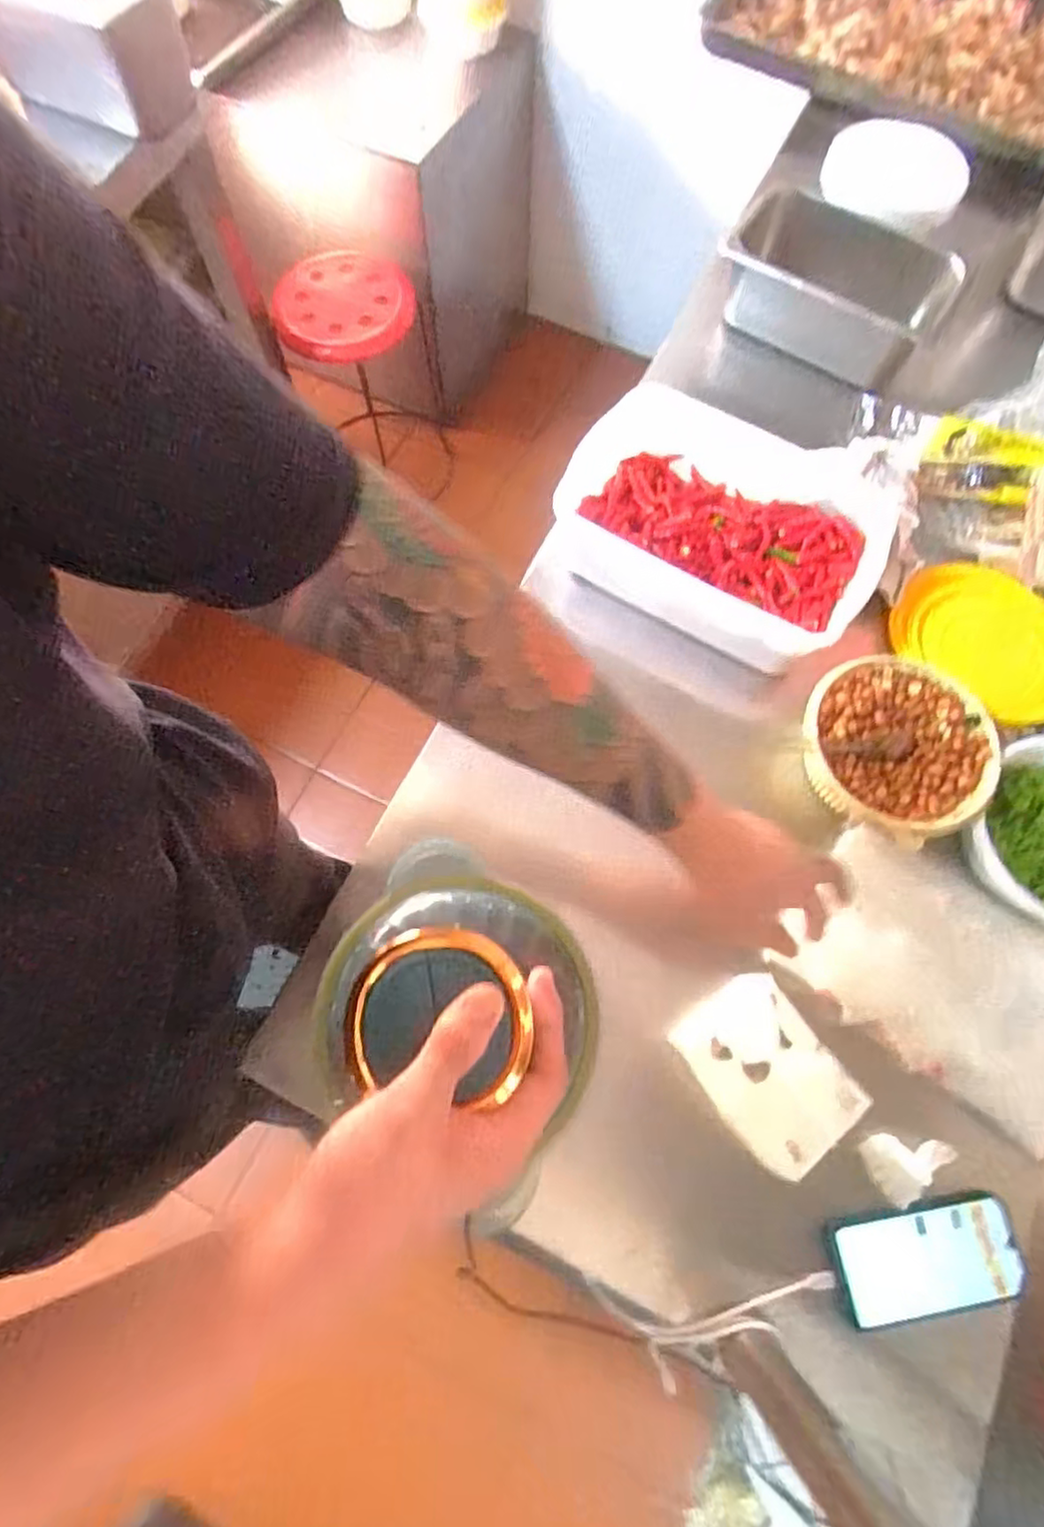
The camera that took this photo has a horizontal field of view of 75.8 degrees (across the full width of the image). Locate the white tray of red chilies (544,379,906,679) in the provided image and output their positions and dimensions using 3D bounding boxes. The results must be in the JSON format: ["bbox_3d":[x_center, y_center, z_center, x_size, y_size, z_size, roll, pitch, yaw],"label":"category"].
[{"bbox_3d":[0.207,-0.255,0.679,0.311,0.080,0.250,27,73,9],"label":"white tray of red chilies"}]

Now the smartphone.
[{"bbox_3d":[0.305,0.370,0.499,0.135,0.009,0.067,-11,71,-4],"label":"smartphone"}]

